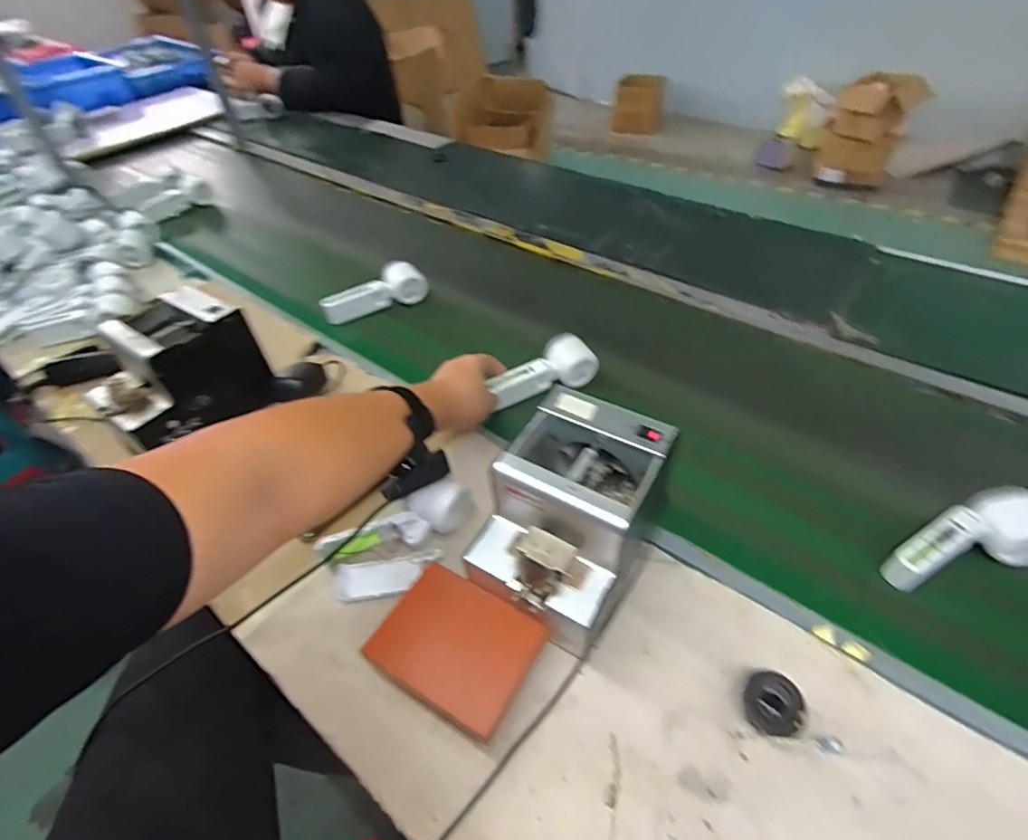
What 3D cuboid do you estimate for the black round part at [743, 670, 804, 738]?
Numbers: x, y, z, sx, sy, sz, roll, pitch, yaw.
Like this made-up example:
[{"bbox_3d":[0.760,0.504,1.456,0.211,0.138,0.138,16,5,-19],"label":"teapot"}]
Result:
[{"bbox_3d":[0.210,0.231,0.430,0.040,0.020,0.043,-3,44,3],"label":"black round part"}]

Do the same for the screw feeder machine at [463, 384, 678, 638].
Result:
[{"bbox_3d":[0.051,0.081,0.477,0.124,0.116,0.171,22,51,26],"label":"screw feeder machine"}]

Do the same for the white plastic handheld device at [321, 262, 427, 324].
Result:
[{"bbox_3d":[-0.235,-0.213,0.887,0.173,0.060,0.050,-24,45,-8],"label":"white plastic handheld device"}]

